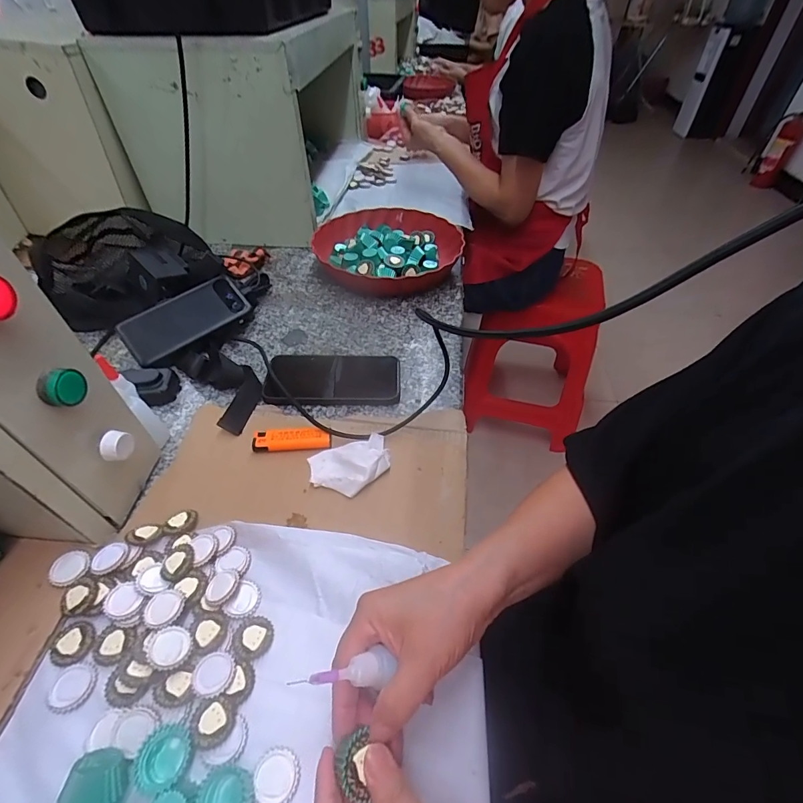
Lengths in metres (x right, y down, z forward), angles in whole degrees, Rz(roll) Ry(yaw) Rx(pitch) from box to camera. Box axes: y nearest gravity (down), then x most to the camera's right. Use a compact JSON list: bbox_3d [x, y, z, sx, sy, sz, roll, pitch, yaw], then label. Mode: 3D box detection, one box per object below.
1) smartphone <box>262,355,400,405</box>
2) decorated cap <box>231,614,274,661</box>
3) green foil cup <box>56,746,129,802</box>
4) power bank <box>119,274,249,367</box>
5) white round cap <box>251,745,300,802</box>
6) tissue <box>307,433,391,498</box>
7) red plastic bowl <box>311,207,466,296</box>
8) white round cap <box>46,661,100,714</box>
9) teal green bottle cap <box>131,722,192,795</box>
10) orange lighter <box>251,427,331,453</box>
[{"bbox_3d":[-0.084,-0.030,0.513,0.160,0.015,0.080,-2,47,-1],"label":"smartphone"},{"bbox_3d":[-0.111,0.174,0.305,0.029,0.004,0.029,0,47,0],"label":"decorated cap"},{"bbox_3d":[-0.178,0.226,0.246,0.030,0.028,0.029,0,47,0],"label":"green foil cup"},{"bbox_3d":[-0.281,-0.108,0.542,0.152,0.020,0.069,-36,83,-25],"label":"power bank"},{"bbox_3d":[-0.078,0.233,0.256,0.027,0.004,0.029,0,47,0],"label":"white round cap"},{"bbox_3d":[-0.049,0.063,0.409,0.079,0.020,0.059,-17,50,-15],"label":"tissue"},{"bbox_3d":[-0.019,-0.256,0.714,0.233,0.060,0.249,0,47,0],"label":"red plastic bowl"},{"bbox_3d":[-0.228,0.198,0.286,0.028,0.004,0.029,0,47,0],"label":"white round cap"},{"bbox_3d":[-0.149,0.223,0.258,0.031,0.012,0.032,0,47,0],"label":"teal green bottle cap"},{"bbox_3d":[-0.116,0.041,0.437,0.079,0.014,0.025,-4,47,-3],"label":"orange lighter"}]

